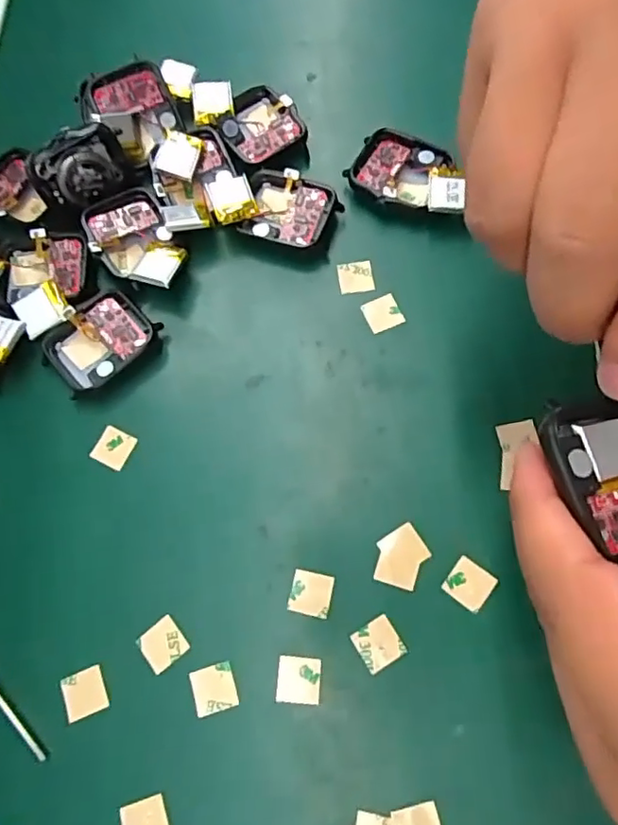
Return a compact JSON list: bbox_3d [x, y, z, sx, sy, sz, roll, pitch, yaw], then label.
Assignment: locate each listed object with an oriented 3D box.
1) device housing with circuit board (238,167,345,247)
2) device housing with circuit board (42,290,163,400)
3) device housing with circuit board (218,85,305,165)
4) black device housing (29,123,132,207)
[{"bbox_3d":[-0.008,-0.093,0.276,0.043,0.015,0.035,11,69,6],"label":"device housing with circuit board"},{"bbox_3d":[-0.092,-0.030,0.261,0.035,0.010,0.044,42,75,17],"label":"device housing with circuit board"},{"bbox_3d":[-0.025,-0.143,0.291,0.038,0.008,0.039,-19,68,-6],"label":"device housing with circuit board"},{"bbox_3d":[-0.104,-0.112,0.271,0.041,0.031,0.013,-34,46,-14],"label":"black device housing"}]

